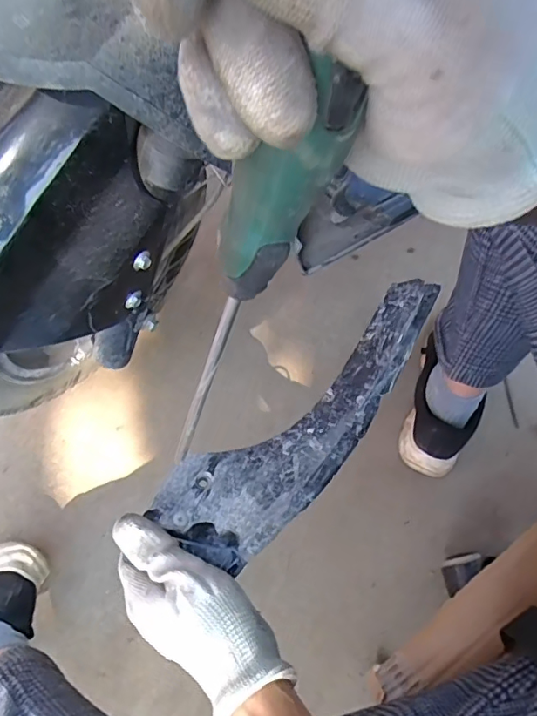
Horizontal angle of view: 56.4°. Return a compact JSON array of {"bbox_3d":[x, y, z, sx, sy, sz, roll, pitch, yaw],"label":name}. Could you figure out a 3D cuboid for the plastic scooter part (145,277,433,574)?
[{"bbox_3d":[0.024,0.046,0.345,0.214,0.050,0.080,-45,73,-2],"label":"plastic scooter part"}]

